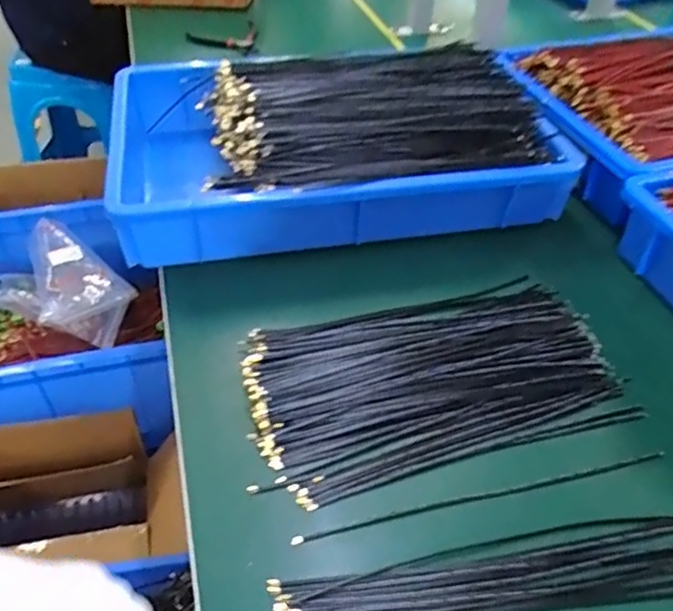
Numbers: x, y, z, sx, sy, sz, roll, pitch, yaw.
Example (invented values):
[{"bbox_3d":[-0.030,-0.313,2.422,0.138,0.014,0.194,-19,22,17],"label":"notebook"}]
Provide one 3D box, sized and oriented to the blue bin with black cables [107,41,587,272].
[{"bbox_3d":[-0.010,-0.178,0.680,0.435,0.131,0.302,-6,41,-9],"label":"blue bin with black cables"}]

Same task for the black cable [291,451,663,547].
[{"bbox_3d":[0.102,0.129,0.425,0.265,0.005,0.008,-9,42,-12],"label":"black cable"}]

